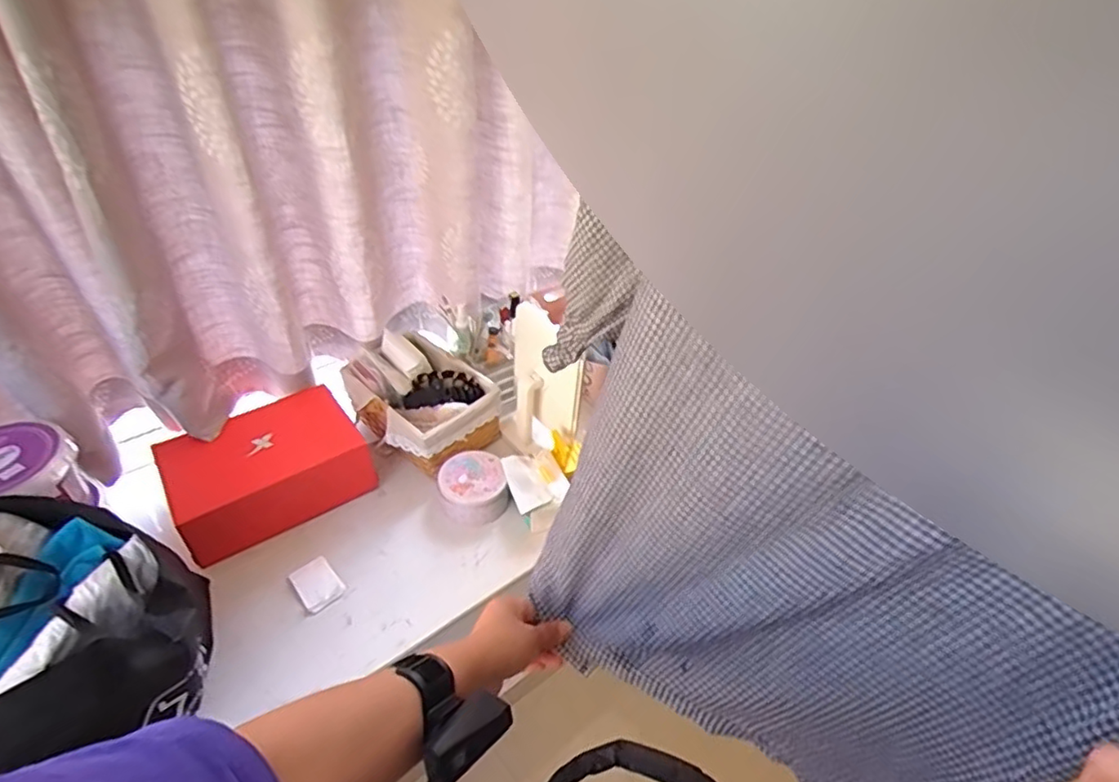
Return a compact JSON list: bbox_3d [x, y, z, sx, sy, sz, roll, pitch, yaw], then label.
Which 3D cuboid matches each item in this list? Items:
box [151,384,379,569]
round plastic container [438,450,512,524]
[{"bbox_3d":[-0.549,0.146,1.161,0.321,0.153,0.222,-23,47,-26],"label":"box"},{"bbox_3d":[-0.166,0.181,1.168,0.123,0.059,0.138,-11,43,-15],"label":"round plastic container"}]

